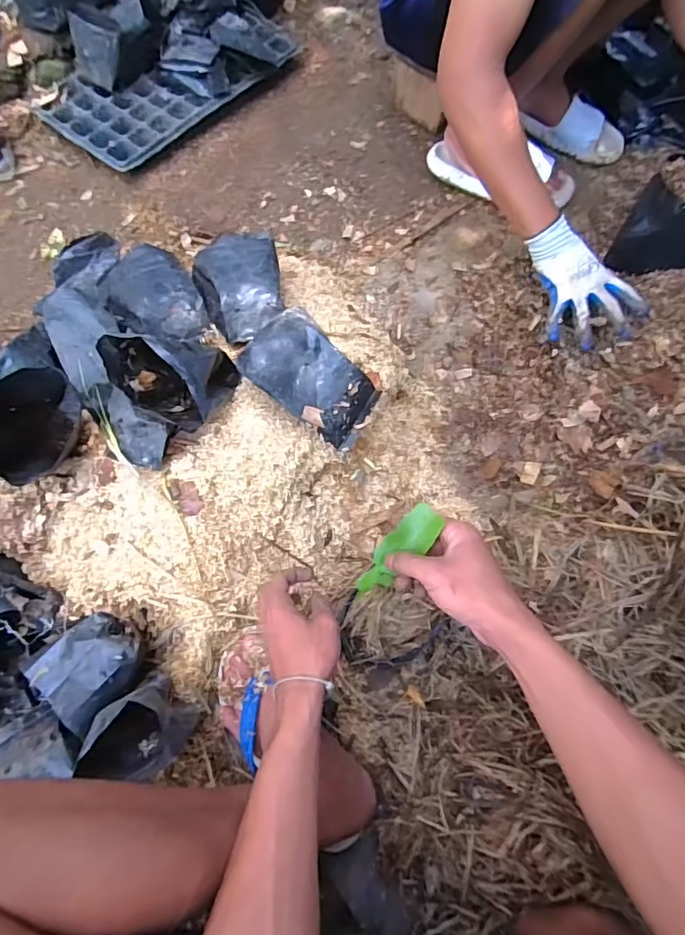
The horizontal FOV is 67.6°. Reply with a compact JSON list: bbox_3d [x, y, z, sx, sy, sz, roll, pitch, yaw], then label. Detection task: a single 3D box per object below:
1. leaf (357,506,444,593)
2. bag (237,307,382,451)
[{"bbox_3d":[0.054,0.082,0.503,0.036,0.015,0.109,45,106,14],"label":"leaf"},{"bbox_3d":[-0.037,-0.112,0.624,0.165,0.065,0.115,39,79,-20],"label":"bag"}]

